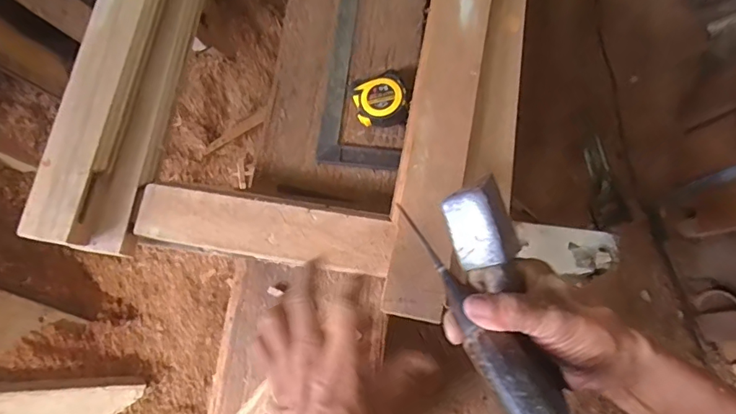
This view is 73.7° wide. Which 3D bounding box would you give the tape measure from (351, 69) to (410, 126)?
[{"bbox_3d":[0.016,-0.137,0.645,0.064,0.046,0.068,0,75,0],"label":"tape measure"}]

